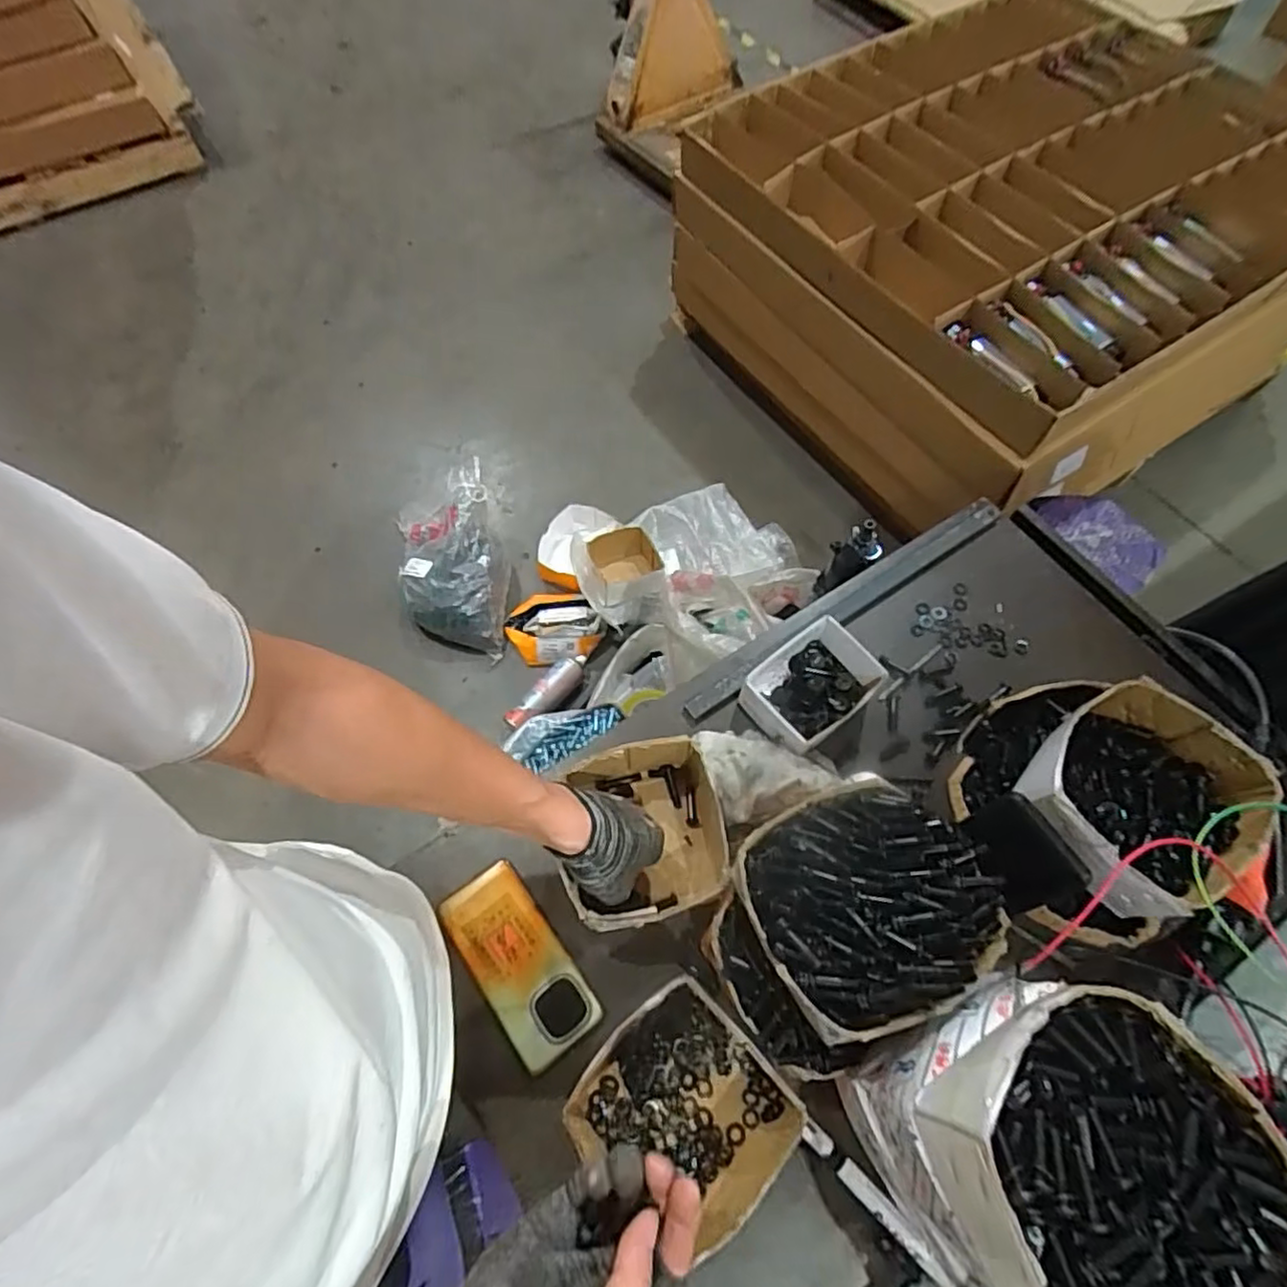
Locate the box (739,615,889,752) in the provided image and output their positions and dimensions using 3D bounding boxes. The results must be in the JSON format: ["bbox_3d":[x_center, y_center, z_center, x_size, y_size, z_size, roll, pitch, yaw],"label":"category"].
[{"bbox_3d":[0.171,0.044,0.669,0.131,0.052,0.096,-40,70,-16],"label":"box"}]

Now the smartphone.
[{"bbox_3d":[-0.111,0.279,0.583,0.073,0.015,0.163,-35,69,-14],"label":"smartphone"}]

